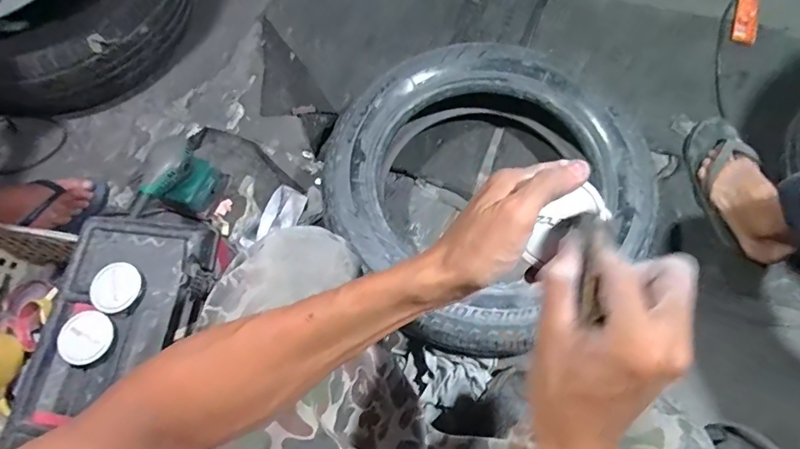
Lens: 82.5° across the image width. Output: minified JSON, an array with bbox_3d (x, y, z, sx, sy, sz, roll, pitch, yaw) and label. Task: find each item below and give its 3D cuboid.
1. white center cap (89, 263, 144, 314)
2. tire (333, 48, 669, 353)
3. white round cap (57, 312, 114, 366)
[{"bbox_3d":[-0.380,0.083,0.611,0.069,0.011,0.063,-1,69,2],"label":"white center cap"},{"bbox_3d":[0.142,-0.056,0.771,0.495,0.128,0.506,-39,73,-12],"label":"tire"},{"bbox_3d":[-0.406,0.146,0.589,0.061,0.012,0.065,-1,69,2],"label":"white round cap"}]

